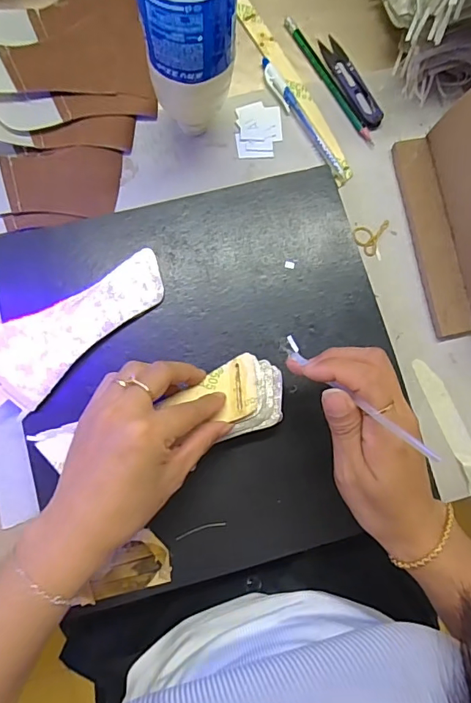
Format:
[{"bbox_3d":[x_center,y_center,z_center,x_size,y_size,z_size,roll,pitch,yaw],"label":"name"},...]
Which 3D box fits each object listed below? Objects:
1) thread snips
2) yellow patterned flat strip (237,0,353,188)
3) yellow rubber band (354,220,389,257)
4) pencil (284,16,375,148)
[{"bbox_3d":[0.109,-0.256,0.436,0.024,0.007,0.102,-24,86,-6],"label":"thread snips"},{"bbox_3d":[0.056,-0.244,0.432,0.022,0.004,0.198,-29,86,-6],"label":"yellow patterned flat strip"},{"bbox_3d":[0.121,-0.106,0.416,0.026,0.004,0.037,26,83,0],"label":"yellow rubber band"},{"bbox_3d":[0.088,-0.255,0.434,0.011,0.005,0.147,-30,86,-6],"label":"pencil"}]

